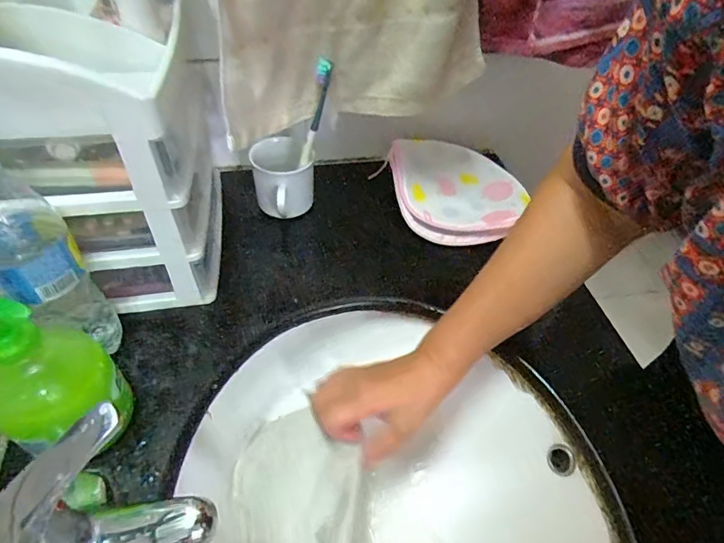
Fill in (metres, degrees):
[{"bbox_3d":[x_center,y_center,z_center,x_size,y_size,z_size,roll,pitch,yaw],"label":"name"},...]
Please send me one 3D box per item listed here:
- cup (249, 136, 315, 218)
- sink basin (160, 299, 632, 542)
[{"bbox_3d":[-0.099,-0.112,0.580,0.072,0.084,0.088,-10,48,-14],"label":"cup"},{"bbox_3d":[0.017,0.221,0.427,0.369,0.146,0.376,2,47,-3],"label":"sink basin"}]

